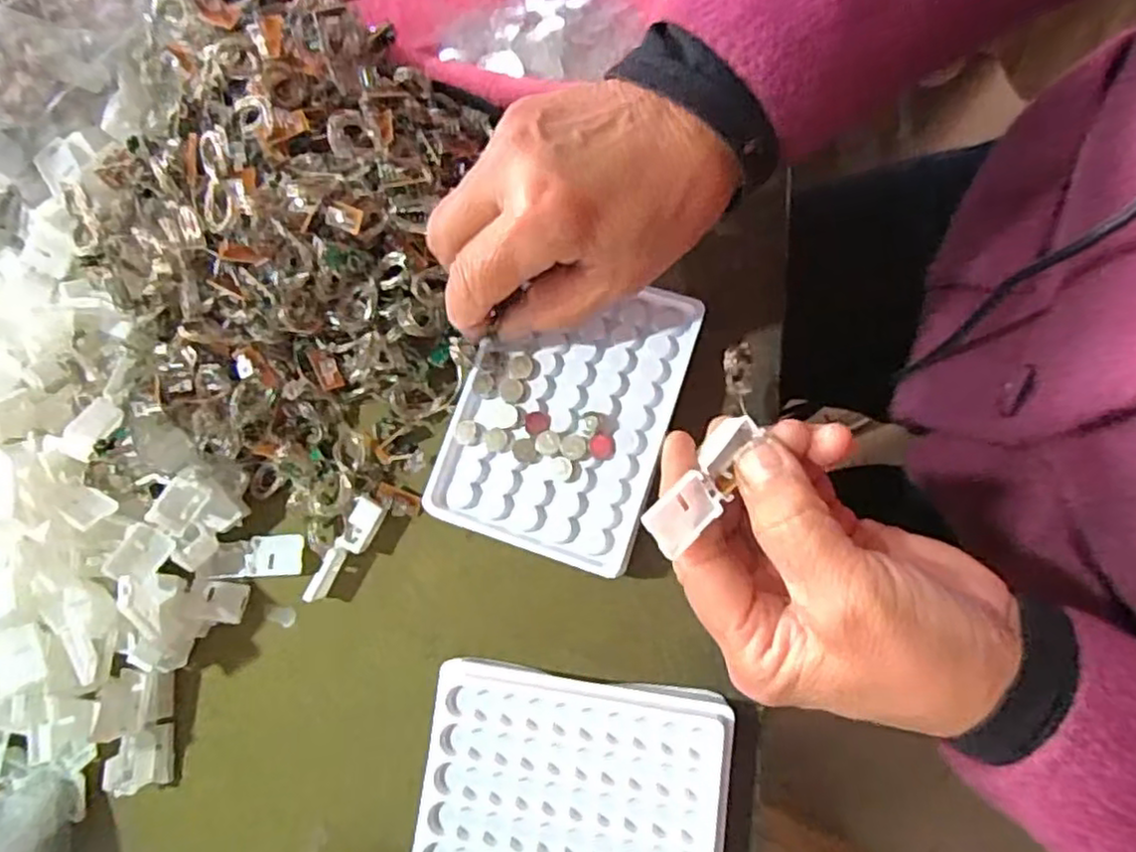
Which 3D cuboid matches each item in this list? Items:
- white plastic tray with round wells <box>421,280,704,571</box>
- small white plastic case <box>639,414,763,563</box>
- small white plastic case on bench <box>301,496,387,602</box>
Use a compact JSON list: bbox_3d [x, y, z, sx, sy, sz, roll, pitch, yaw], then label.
[{"bbox_3d":[-0.003,-0.007,0.318,0.094,0.017,0.127,19,80,4],"label":"white plastic tray with round wells"},{"bbox_3d":[0.048,0.020,0.247,0.020,0.014,0.055,36,75,7],"label":"small white plastic case"},{"bbox_3d":[-0.105,0.060,0.334,0.015,0.013,0.053,27,84,11],"label":"small white plastic case on bench"}]

